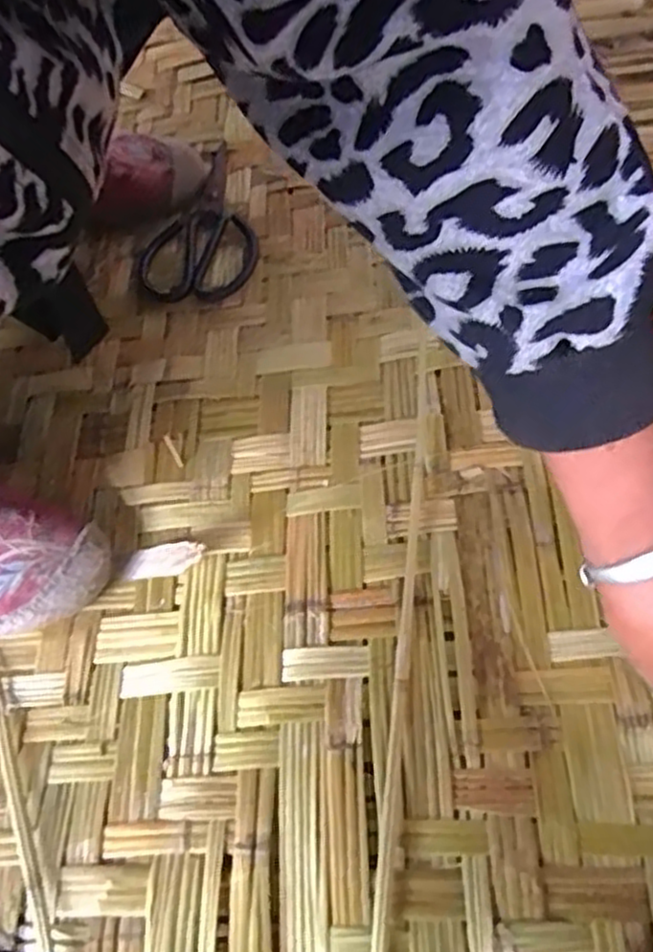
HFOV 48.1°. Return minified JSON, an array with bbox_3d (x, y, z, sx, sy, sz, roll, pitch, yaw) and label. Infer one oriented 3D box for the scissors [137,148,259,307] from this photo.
[{"bbox_3d":[-0.098,-0.216,0.615,0.097,0.007,0.175,5,63,10],"label":"scissors"}]

